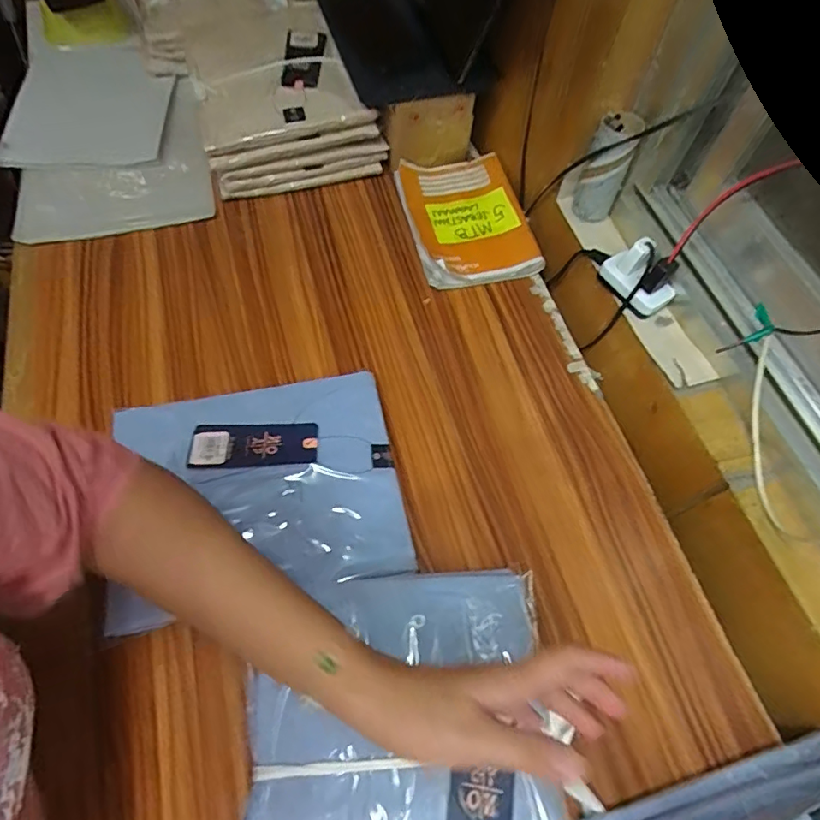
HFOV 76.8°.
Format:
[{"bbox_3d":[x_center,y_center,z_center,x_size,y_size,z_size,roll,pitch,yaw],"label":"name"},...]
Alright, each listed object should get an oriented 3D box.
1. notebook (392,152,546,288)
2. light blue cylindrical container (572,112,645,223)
[{"bbox_3d":[0.070,-0.245,0.665,0.145,0.030,0.206,-10,63,-8],"label":"notebook"},{"bbox_3d":[0.204,-0.251,0.541,0.044,0.105,0.035,21,63,8],"label":"light blue cylindrical container"}]

